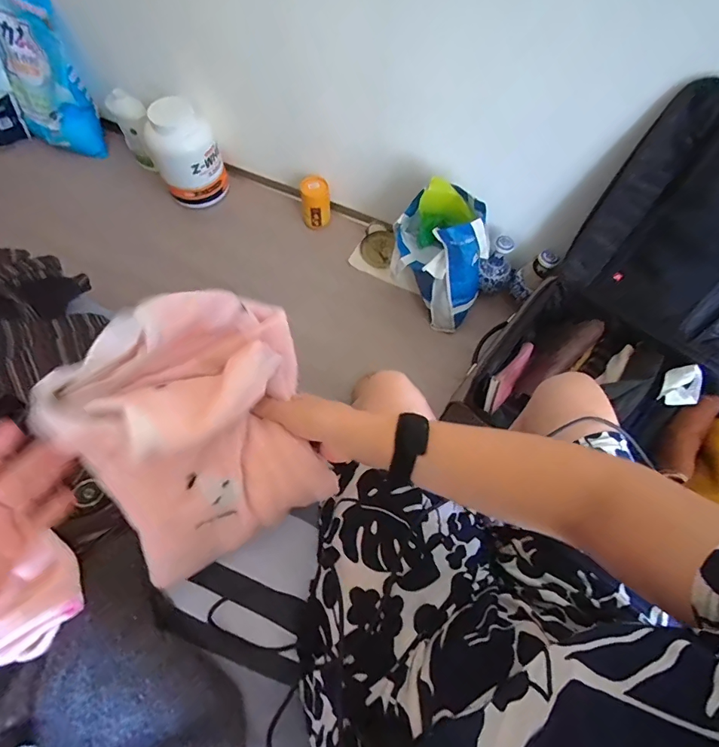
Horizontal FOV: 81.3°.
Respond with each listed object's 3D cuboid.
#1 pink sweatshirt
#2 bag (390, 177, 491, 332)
[{"bbox_3d":[-0.145,0.040,0.399,0.212,0.142,0.216,-27,69,-14],"label":"pink sweatshirt"},{"bbox_3d":[0.214,-0.302,1.102,0.155,0.311,0.272,-34,71,-16],"label":"bag"}]

